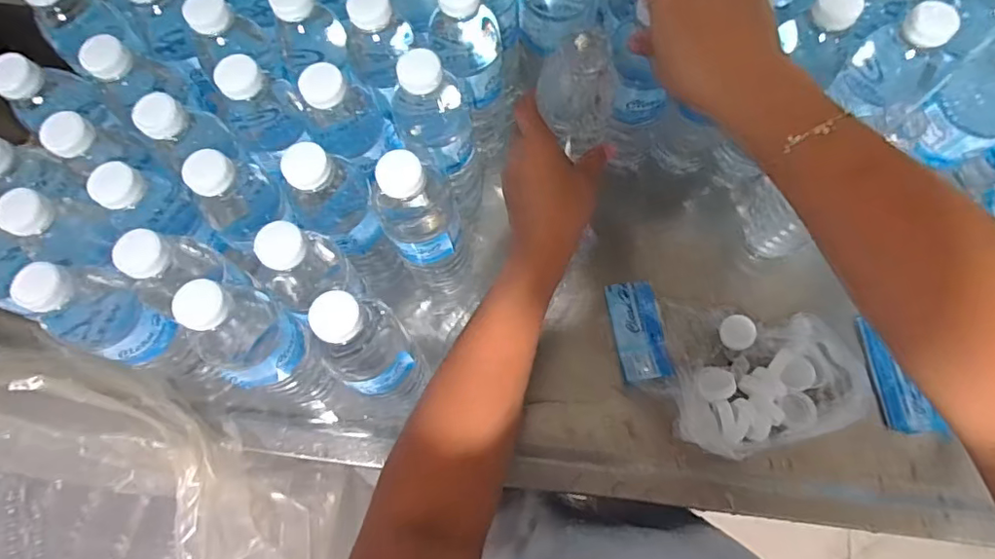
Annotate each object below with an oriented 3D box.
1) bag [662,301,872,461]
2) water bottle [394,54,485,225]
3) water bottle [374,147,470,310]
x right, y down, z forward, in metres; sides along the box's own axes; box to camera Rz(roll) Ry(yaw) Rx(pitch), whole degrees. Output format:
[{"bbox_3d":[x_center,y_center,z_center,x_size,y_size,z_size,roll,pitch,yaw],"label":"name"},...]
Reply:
[{"bbox_3d":[0.239,0.091,0.492,0.172,0.032,0.132,9,71,5],"label":"bag"},{"bbox_3d":[-0.046,-0.116,0.473,0.065,0.198,0.060,-18,71,-5],"label":"water bottle"},{"bbox_3d":[-0.058,-0.035,0.464,0.060,0.217,0.057,0,71,1],"label":"water bottle"}]

